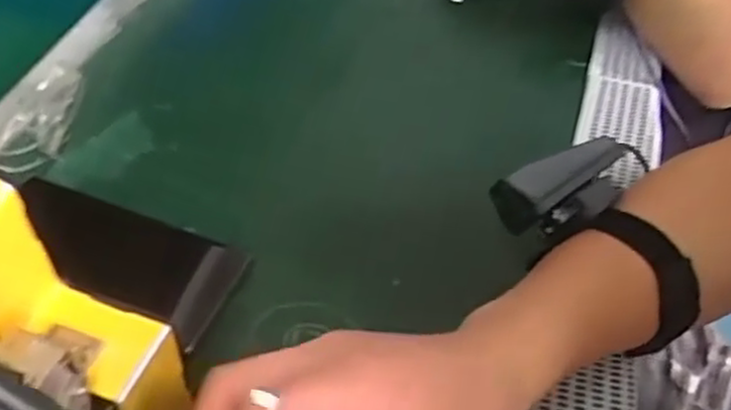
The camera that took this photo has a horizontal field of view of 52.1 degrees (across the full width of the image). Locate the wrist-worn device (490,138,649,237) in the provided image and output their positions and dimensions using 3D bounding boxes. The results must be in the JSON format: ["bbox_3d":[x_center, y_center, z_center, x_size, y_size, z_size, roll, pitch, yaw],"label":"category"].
[{"bbox_3d":[0.106,-0.006,0.381,0.077,0.029,0.035,-19,51,-18],"label":"wrist-worn device"}]

